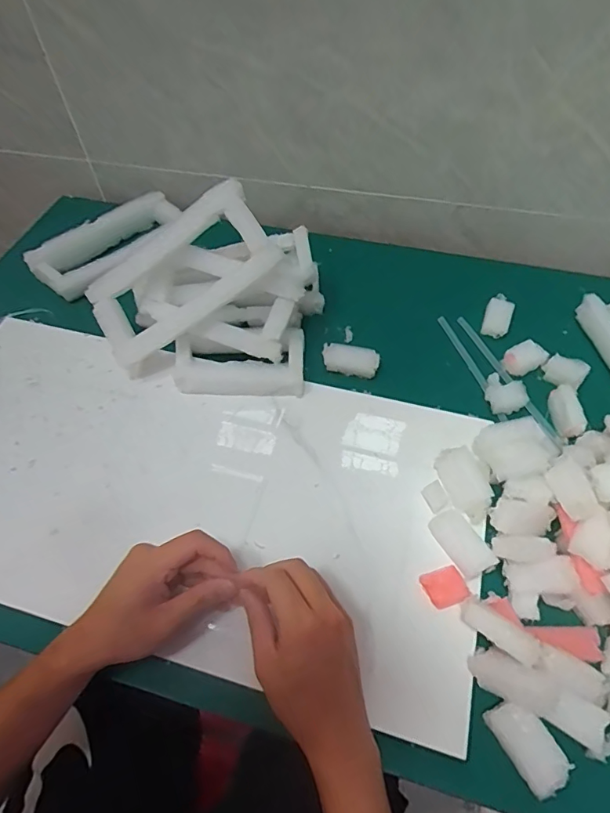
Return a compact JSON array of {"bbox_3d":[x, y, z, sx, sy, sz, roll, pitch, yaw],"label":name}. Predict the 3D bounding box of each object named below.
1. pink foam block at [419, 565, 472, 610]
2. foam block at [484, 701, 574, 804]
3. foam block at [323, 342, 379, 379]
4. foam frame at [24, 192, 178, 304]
[{"bbox_3d":[0.118,0.151,0.403,0.033,0.004,0.030,-18,58,-10],"label":"pink foam block"},{"bbox_3d":[0.161,0.245,0.346,0.031,0.019,0.058,-26,59,-15],"label":"foam block"},{"bbox_3d":[0.051,-0.053,0.543,0.062,0.020,0.027,14,58,11],"label":"foam block"},{"bbox_3d":[-0.263,-0.227,0.646,0.072,0.034,0.210,34,64,22],"label":"foam frame"}]

